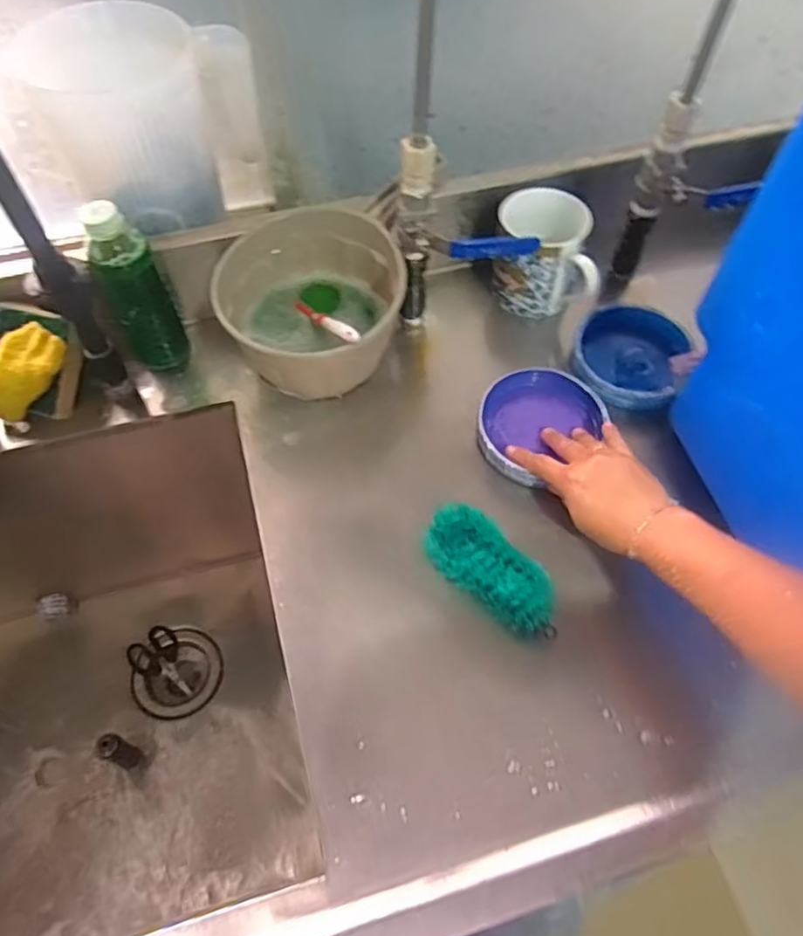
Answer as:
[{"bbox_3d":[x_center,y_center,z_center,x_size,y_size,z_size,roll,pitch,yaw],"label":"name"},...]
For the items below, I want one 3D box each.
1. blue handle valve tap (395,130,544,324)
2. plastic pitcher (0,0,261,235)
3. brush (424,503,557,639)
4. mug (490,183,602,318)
[{"bbox_3d":[0.058,-0.194,0.619,0.123,0.205,0.039,12,59,6],"label":"blue handle valve tap"},{"bbox_3d":[-0.234,-0.325,0.617,0.191,0.153,0.126,-18,60,-11],"label":"plastic pitcher"},{"bbox_3d":[0.075,0.089,0.560,0.129,0.045,0.059,40,66,21],"label":"brush"},{"bbox_3d":[0.144,-0.217,0.691,0.102,0.104,0.114,5,59,2],"label":"mug"}]

